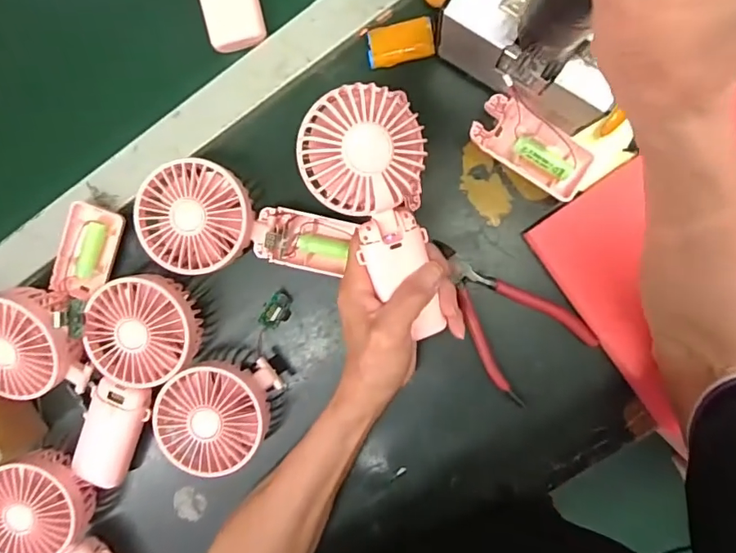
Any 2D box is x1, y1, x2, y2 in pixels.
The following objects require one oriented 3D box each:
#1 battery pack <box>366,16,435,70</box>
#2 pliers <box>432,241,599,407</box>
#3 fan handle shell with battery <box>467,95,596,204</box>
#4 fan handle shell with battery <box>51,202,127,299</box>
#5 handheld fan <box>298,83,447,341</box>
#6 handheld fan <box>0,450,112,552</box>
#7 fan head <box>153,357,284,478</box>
[{"bbox_3d":[0.026,-0.186,0.385,0.051,0.013,0.032,-9,93,6],"label":"battery pack"},{"bbox_3d":[0.107,0.029,0.398,0.083,0.011,0.142,-44,89,6],"label":"pliers"},{"bbox_3d":[0.129,-0.101,0.386,0.094,0.017,0.045,37,96,2],"label":"fan handle shell with battery"},{"bbox_3d":[-0.241,-0.020,0.420,0.045,0.019,0.081,18,99,5],"label":"fan handle shell with battery"},{"bbox_3d":[0.012,-0.041,0.344,0.081,0.028,0.177,-17,107,9],"label":"handheld fan"},{"bbox_3d":[-0.267,0.242,0.423,0.092,0.044,0.182,-19,92,5],"label":"handheld fan"},{"bbox_3d":[-0.123,0.110,0.408,0.087,0.057,0.088,0,93,5],"label":"fan head"}]

